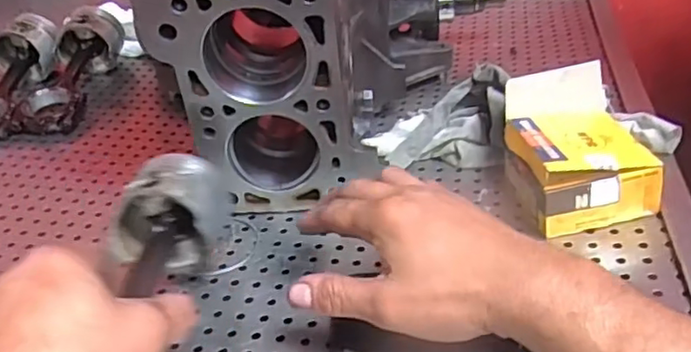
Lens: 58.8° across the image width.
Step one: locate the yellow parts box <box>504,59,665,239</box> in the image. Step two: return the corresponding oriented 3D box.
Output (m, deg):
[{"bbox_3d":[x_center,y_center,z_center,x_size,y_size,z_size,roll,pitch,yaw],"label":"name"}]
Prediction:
[{"bbox_3d":[0.173,-0.023,0.467,0.096,0.073,0.110,-9,33,-7],"label":"yellow parts box"}]

